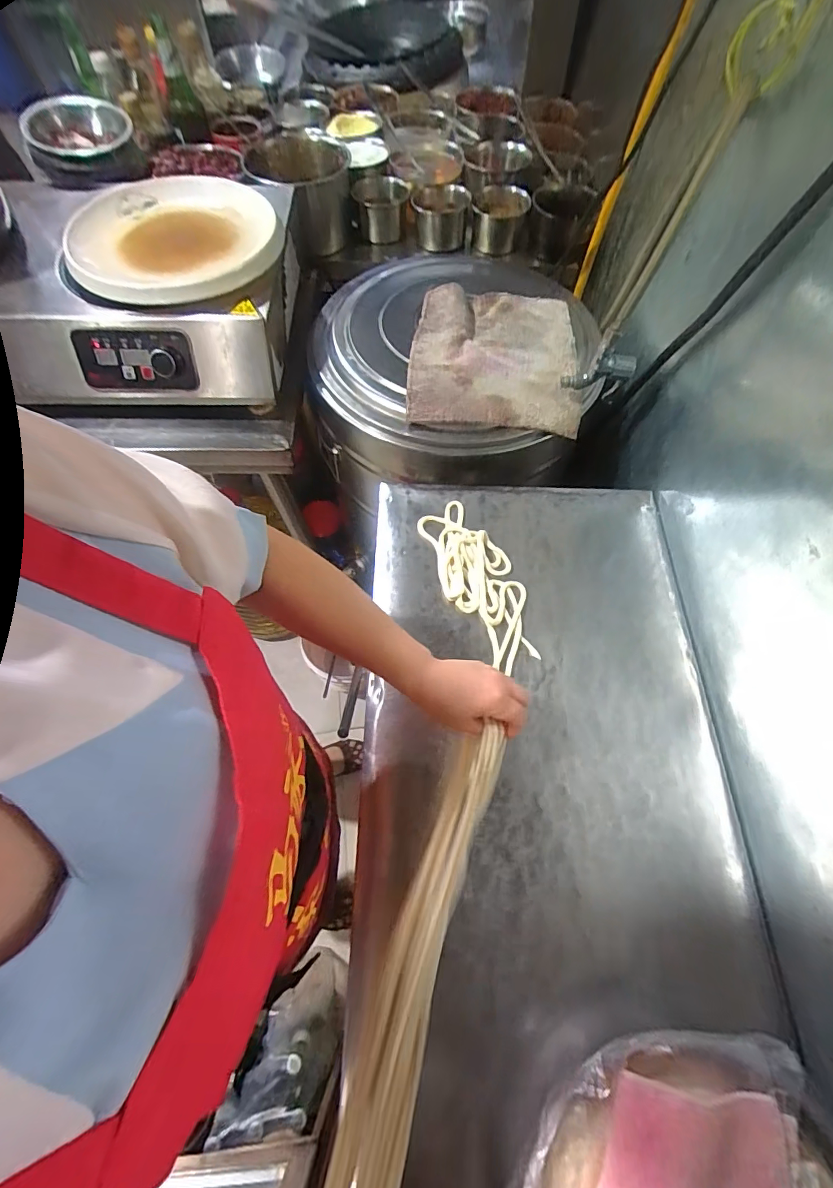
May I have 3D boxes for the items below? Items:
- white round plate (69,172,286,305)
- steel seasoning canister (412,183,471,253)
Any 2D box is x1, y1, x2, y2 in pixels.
[{"bbox_3d":[-0.350,-0.545,0.674,0.276,0.042,0.298,-6,65,-4],"label":"white round plate"},{"bbox_3d":[0.047,-0.769,0.924,0.106,0.090,0.096,-9,65,-6],"label":"steel seasoning canister"}]

